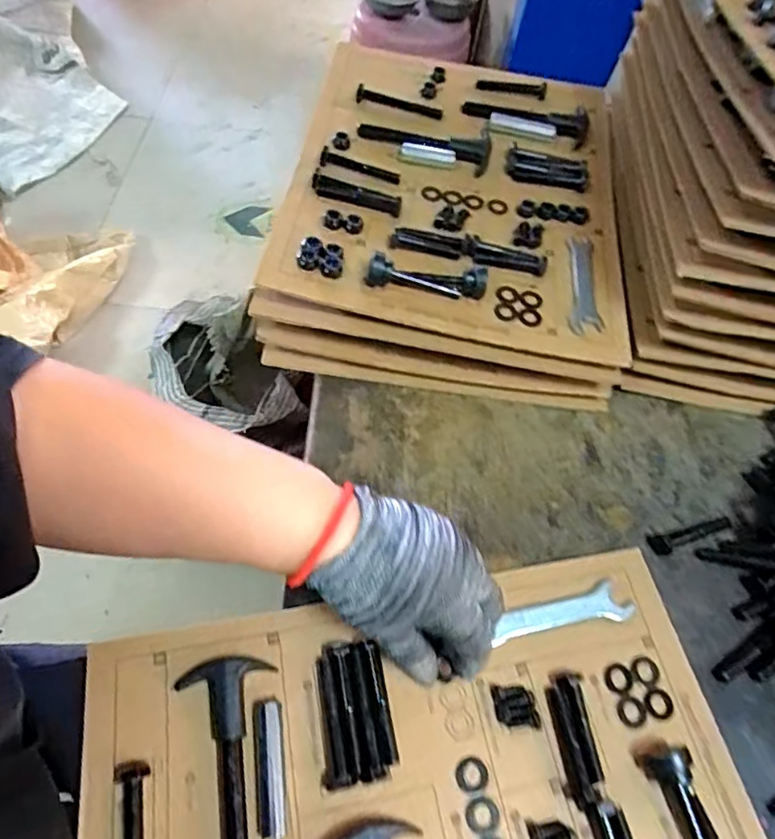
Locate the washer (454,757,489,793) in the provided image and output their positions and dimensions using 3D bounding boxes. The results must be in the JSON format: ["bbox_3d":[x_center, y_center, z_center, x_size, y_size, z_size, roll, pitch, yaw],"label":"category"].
[{"bbox_3d":[0.050,0.211,0.346,0.019,0.004,0.017,-6,58,-11],"label":"washer"}]

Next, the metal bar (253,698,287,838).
[{"bbox_3d":[-0.066,0.196,0.329,0.017,0.018,0.067,-5,58,-10],"label":"metal bar"}]

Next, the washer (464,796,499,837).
[{"bbox_3d":[0.055,0.228,0.335,0.019,0.004,0.018,3,56,-5],"label":"washer"}]

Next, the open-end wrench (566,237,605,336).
[{"bbox_3d":[0.168,-0.116,0.503,0.027,0.009,0.114,8,56,-2],"label":"open-end wrench"}]

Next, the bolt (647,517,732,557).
[{"bbox_3d":[0.237,0.086,0.449,0.076,0.012,0.016,-15,60,-16],"label":"bolt"}]

